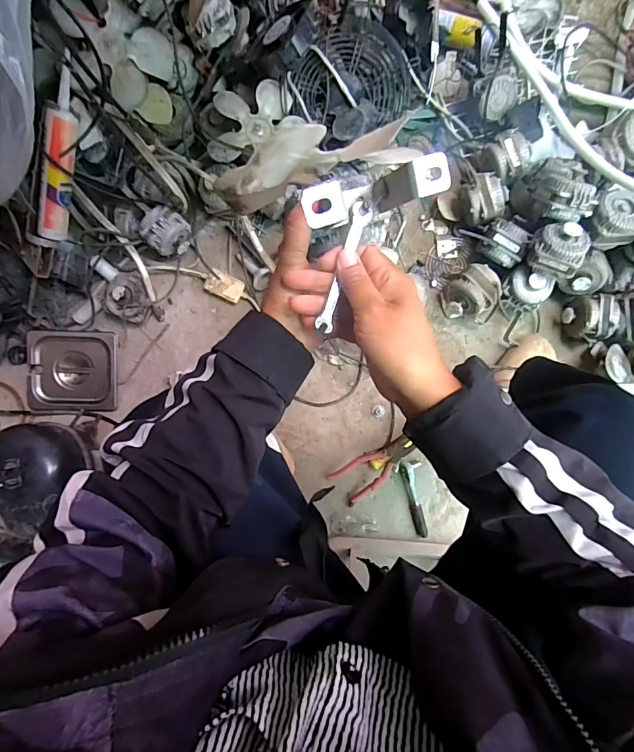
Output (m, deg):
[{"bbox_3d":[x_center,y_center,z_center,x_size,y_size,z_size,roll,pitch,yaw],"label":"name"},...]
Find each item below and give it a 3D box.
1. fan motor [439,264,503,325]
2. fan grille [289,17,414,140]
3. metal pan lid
[{"bbox_3d":[0.301,-0.151,0.804,0.093,0.094,0.101,-40,86,0],"label":"fan motor"},{"bbox_3d":[0.074,-0.549,0.784,0.197,0.053,0.206,40,91,-5],"label":"fan grille"},{"bbox_3d":[-0.495,-0.011,0.834,0.171,0.024,0.159,3,87,2],"label":"metal pan lid"}]

